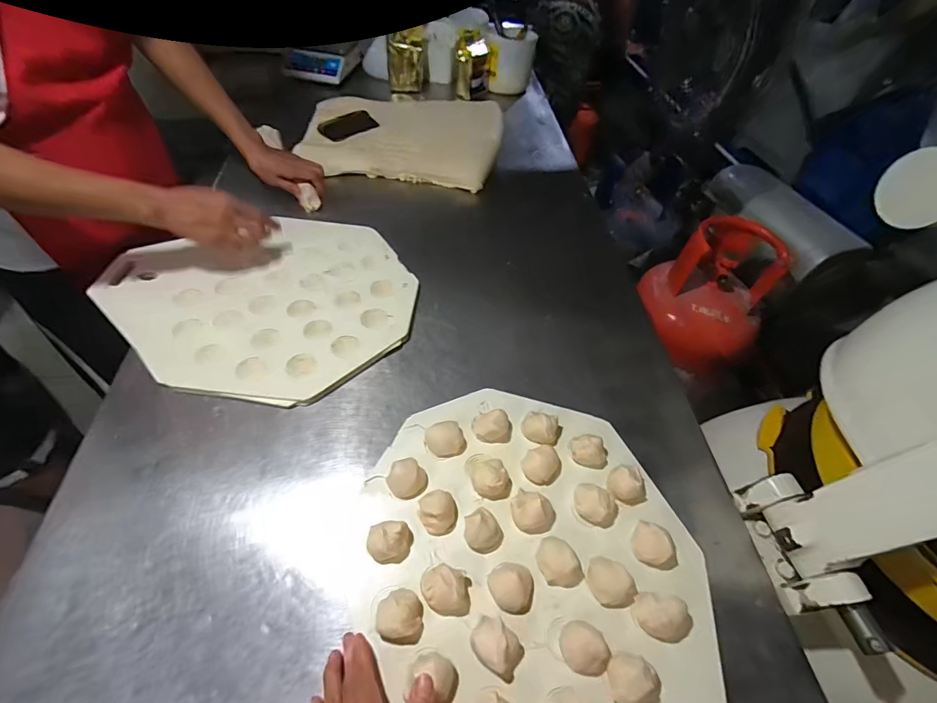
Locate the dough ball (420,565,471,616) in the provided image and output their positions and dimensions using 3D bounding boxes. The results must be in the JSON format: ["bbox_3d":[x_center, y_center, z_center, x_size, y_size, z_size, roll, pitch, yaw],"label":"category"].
[{"bbox_3d":[-0.023,0.255,0.447,0.053,0.031,0.045,7,54,-1],"label":"dough ball"}]

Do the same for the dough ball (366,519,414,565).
[{"bbox_3d":[-0.089,0.216,0.473,0.048,0.035,0.038,1,54,-4],"label":"dough ball"}]

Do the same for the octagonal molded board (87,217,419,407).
[{"bbox_3d":[-0.328,-0.099,0.706,0.414,0.012,0.430,-37,65,-27],"label":"octagonal molded board"}]

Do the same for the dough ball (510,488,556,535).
[{"bbox_3d":[0.078,0.192,0.500,0.053,0.028,0.045,33,58,18],"label":"dough ball"}]

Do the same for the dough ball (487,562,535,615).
[{"bbox_3d":[0.049,0.253,0.453,0.052,0.032,0.045,39,60,21],"label":"dough ball"}]

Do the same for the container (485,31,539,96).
[{"bbox_3d":[0.128,-0.895,1.294,0.148,0.134,0.142,8,51,0],"label":"container"}]

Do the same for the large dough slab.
[{"bbox_3d":[-0.155,-0.575,1.083,0.488,0.049,0.454,3,52,-4],"label":"large dough slab"}]

